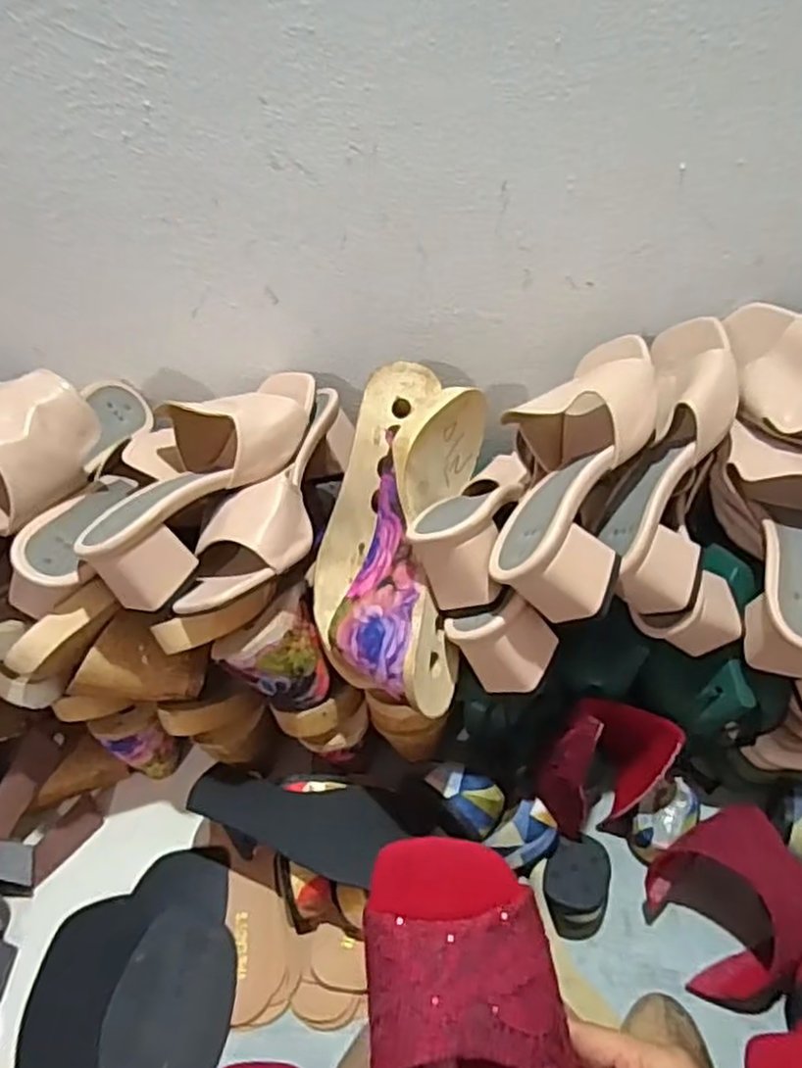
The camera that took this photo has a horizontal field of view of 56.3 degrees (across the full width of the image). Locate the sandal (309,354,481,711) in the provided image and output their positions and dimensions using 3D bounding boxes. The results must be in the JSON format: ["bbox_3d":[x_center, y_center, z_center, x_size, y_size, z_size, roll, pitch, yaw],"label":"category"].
[{"bbox_3d":[-0.005,-0.001,0.554,0.118,0.092,0.257,2,66,8],"label":"sandal"}]

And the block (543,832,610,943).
[{"bbox_3d":[0.129,0.254,0.549,0.047,0.039,0.069,6,44,12],"label":"block"}]

